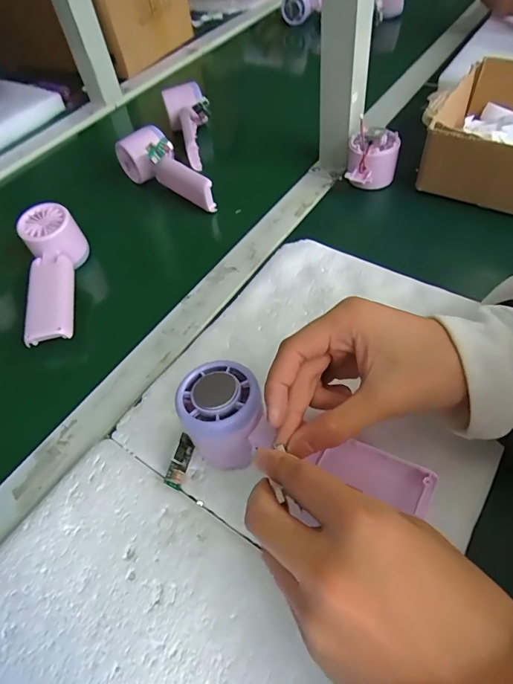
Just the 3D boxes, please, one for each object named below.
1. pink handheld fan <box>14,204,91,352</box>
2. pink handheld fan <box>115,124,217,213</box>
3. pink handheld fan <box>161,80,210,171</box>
[{"bbox_3d":[-0.207,-0.073,0.429,0.052,0.048,0.156,-12,52,-5],"label":"pink handheld fan"},{"bbox_3d":[-0.114,-0.210,0.525,0.053,0.055,0.145,-34,56,-18],"label":"pink handheld fan"},{"bbox_3d":[-0.092,-0.301,0.597,0.056,0.051,0.138,-11,69,-5],"label":"pink handheld fan"}]

